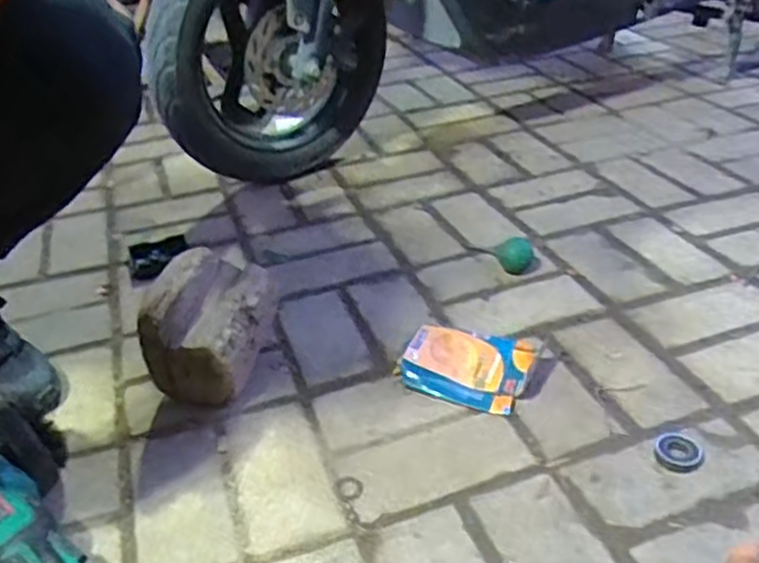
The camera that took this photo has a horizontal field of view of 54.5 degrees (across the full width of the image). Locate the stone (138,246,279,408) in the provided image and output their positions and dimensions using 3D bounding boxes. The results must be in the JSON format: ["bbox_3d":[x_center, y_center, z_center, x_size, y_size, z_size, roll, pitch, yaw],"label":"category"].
[{"bbox_3d":[-0.190,0.049,0.838,0.108,0.136,0.146,6,33,14],"label":"stone"}]

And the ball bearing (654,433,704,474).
[{"bbox_3d":[0.291,0.167,0.717,0.043,0.010,0.048,11,37,22],"label":"ball bearing"}]

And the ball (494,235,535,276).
[{"bbox_3d":[0.186,-0.034,1.018,0.053,0.040,0.046,6,35,14],"label":"ball"}]

